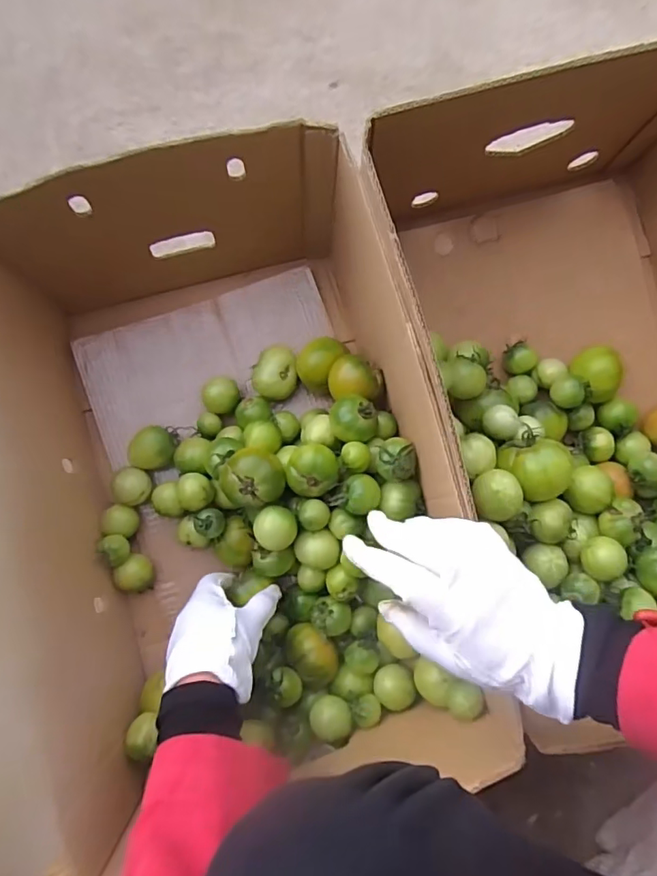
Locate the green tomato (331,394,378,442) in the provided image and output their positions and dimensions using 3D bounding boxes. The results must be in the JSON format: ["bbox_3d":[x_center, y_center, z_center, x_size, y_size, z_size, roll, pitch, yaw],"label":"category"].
[{"bbox_3d":[0.024,-0.018,0.521,0.049,0.034,0.043,37,77,14],"label":"green tomato"}]

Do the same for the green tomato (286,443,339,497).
[{"bbox_3d":[-0.015,0.032,0.508,0.048,0.038,0.043,8,72,5],"label":"green tomato"}]

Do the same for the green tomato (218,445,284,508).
[{"bbox_3d":[-0.074,0.039,0.515,0.060,0.042,0.055,-2,71,2],"label":"green tomato"}]

